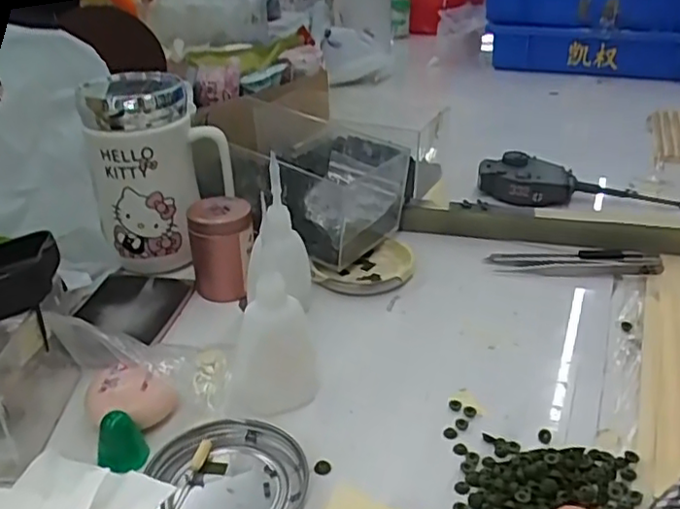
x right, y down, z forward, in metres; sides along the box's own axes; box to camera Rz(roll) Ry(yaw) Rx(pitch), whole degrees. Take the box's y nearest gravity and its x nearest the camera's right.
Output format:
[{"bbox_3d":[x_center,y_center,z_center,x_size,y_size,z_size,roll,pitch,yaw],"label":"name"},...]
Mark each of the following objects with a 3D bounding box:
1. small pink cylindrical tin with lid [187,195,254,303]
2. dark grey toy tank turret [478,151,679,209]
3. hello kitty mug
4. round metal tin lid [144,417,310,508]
[{"bbox_3d":[-0.085,-0.003,0.456,0.044,0.068,0.035,-4,30,-9],"label":"small pink cylindrical tin with lid"},{"bbox_3d":[0.227,-0.068,0.592,0.187,0.030,0.048,6,30,9],"label":"dark grey toy tank turret"},{"bbox_3d":[-0.134,-0.059,0.474,0.098,0.135,0.066,-10,31,-17],"label":"hello kitty mug"},{"bbox_3d":[-0.057,0.112,0.307,0.076,0.009,0.076,0,30,0],"label":"round metal tin lid"}]

